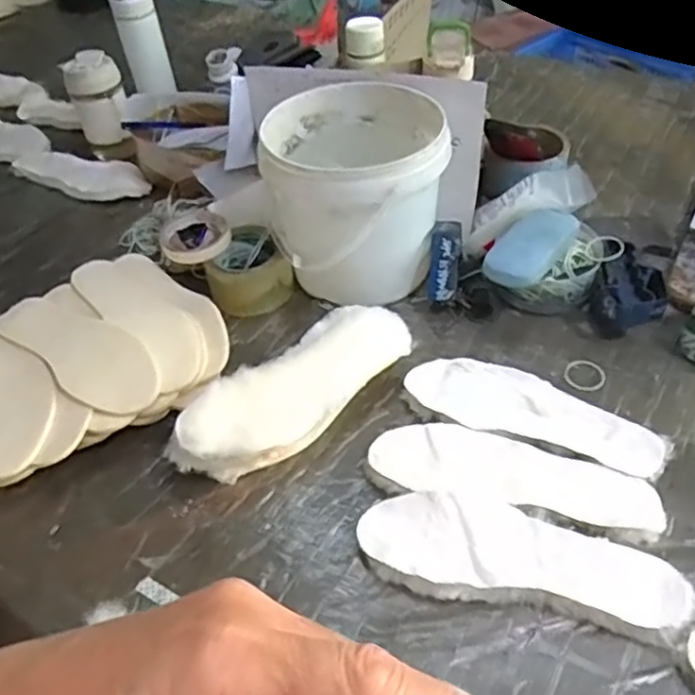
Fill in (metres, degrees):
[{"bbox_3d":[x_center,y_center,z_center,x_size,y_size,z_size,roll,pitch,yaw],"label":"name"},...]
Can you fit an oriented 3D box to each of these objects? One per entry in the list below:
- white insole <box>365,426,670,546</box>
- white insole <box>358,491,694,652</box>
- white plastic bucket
[{"bbox_3d":[0.153,0.114,0.624,0.261,0.011,0.085,8,49,14],"label":"white insole"},{"bbox_3d":[0.144,0.179,0.565,0.264,0.023,0.089,8,49,14],"label":"white insole"},{"bbox_3d":[0.011,-0.181,0.819,0.206,0.191,0.223,-6,47,1],"label":"white plastic bucket"}]

